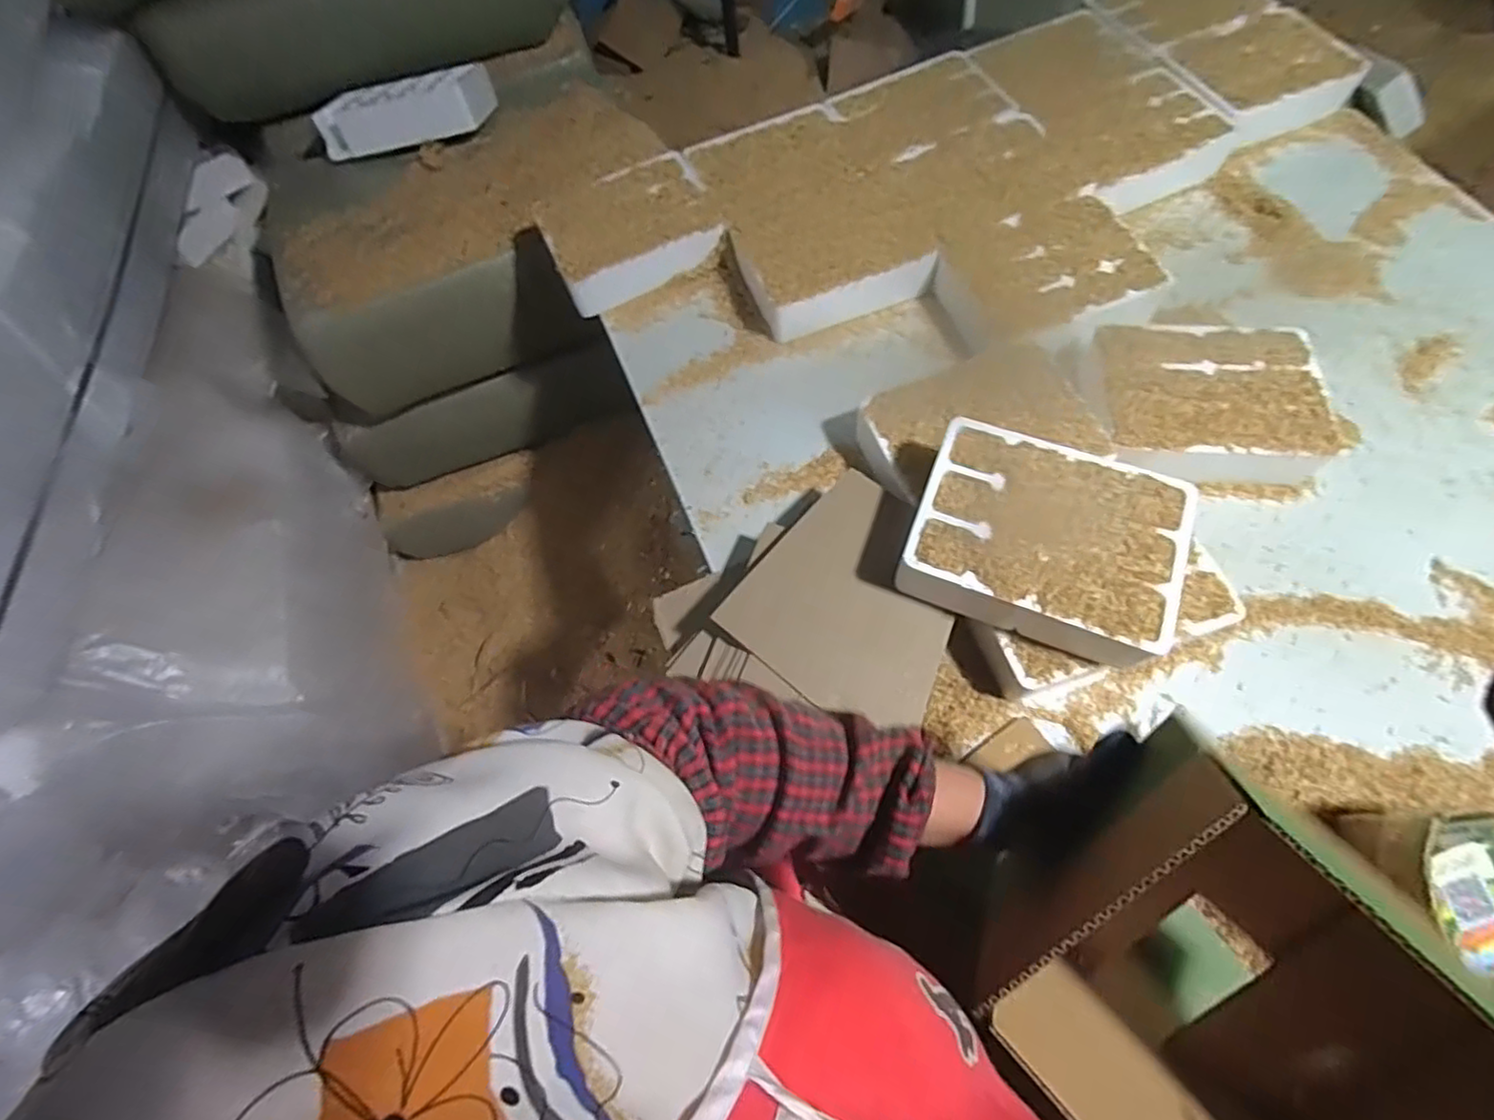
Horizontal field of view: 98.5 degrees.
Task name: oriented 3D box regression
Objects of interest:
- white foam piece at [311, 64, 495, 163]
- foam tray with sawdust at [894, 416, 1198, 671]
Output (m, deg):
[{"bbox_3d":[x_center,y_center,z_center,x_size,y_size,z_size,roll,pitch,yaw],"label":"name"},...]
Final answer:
[{"bbox_3d":[-0.633,-0.825,1.185,0.331,0.058,0.132,-21,67,-6],"label":"white foam piece"},{"bbox_3d":[0.293,-0.020,0.647,0.238,0.074,0.181,20,69,11],"label":"foam tray with sawdust"}]

